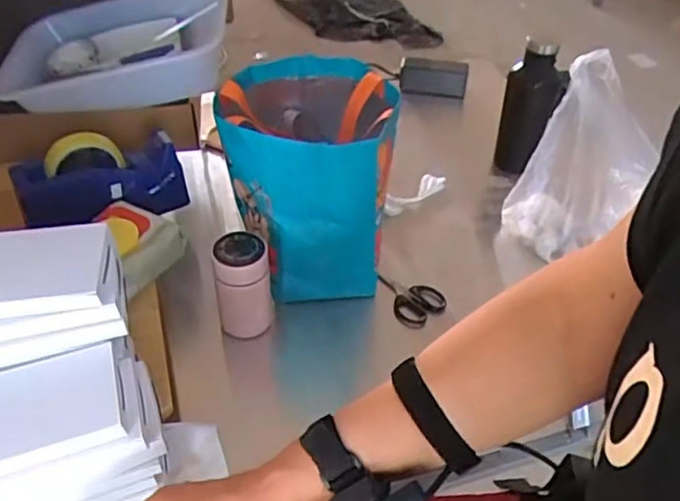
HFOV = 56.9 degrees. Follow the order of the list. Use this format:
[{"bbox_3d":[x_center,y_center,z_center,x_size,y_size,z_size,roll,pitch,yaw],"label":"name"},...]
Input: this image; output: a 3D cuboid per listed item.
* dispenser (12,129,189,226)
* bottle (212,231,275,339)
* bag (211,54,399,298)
[{"bbox_3d":[-0.305,-0.088,0.810,0.200,0.114,0.063,-19,47,-22],"label":"dispenser"},{"bbox_3d":[-0.114,0.042,0.753,0.063,0.126,0.054,-6,43,-9],"label":"bottle"},{"bbox_3d":[-0.044,-0.093,0.817,0.204,0.248,0.231,-8,43,-11],"label":"bag"}]

